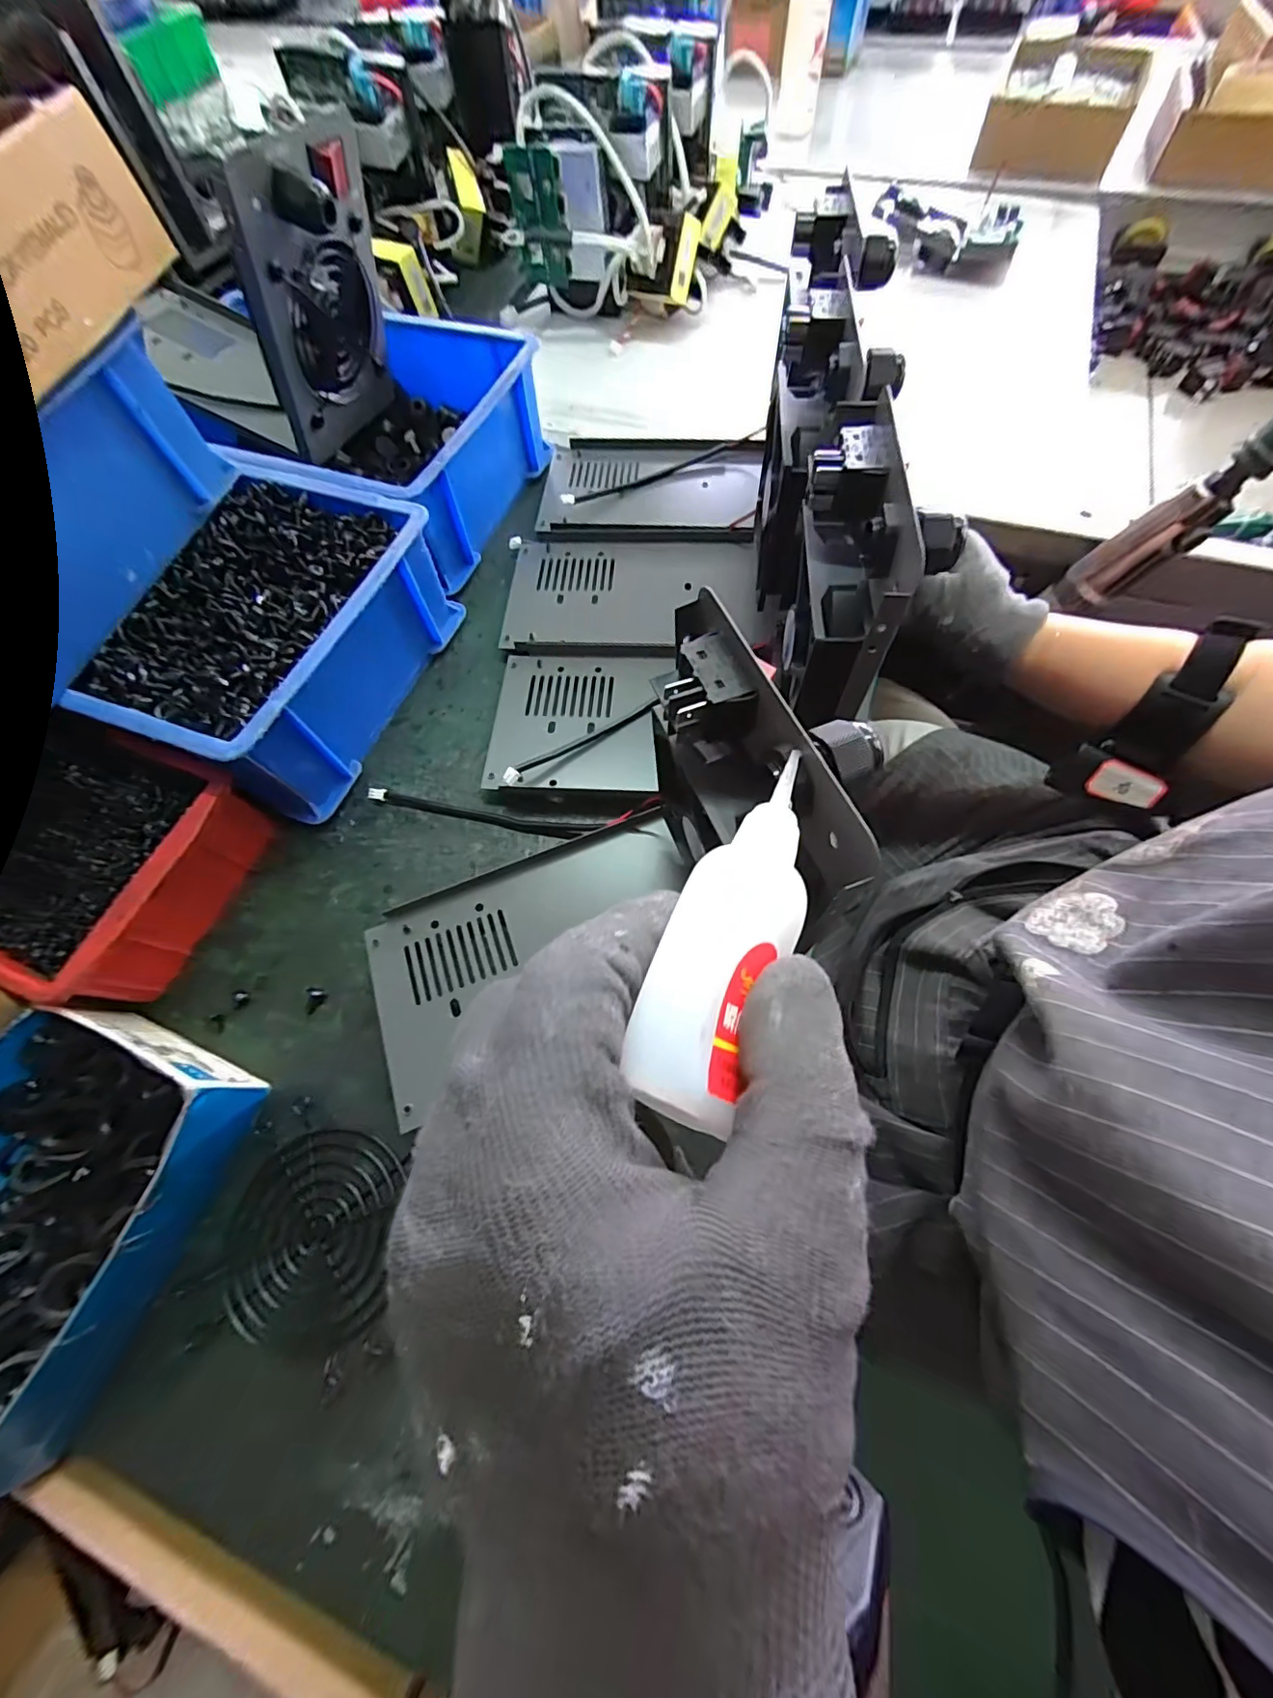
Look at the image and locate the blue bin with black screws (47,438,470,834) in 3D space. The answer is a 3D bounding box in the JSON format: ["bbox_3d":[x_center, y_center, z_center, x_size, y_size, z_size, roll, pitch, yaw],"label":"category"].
[{"bbox_3d":[-0.222,-0.133,0.353,0.131,0.086,0.199,18,68,11],"label":"blue bin with black screws"}]

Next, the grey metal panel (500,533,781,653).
[{"bbox_3d":[0.001,-0.187,0.399,0.192,0.013,0.117,4,66,5],"label":"grey metal panel"}]

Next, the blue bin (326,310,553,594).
[{"bbox_3d":[-0.172,-0.312,0.427,0.149,0.078,0.196,18,68,11],"label":"blue bin"}]

